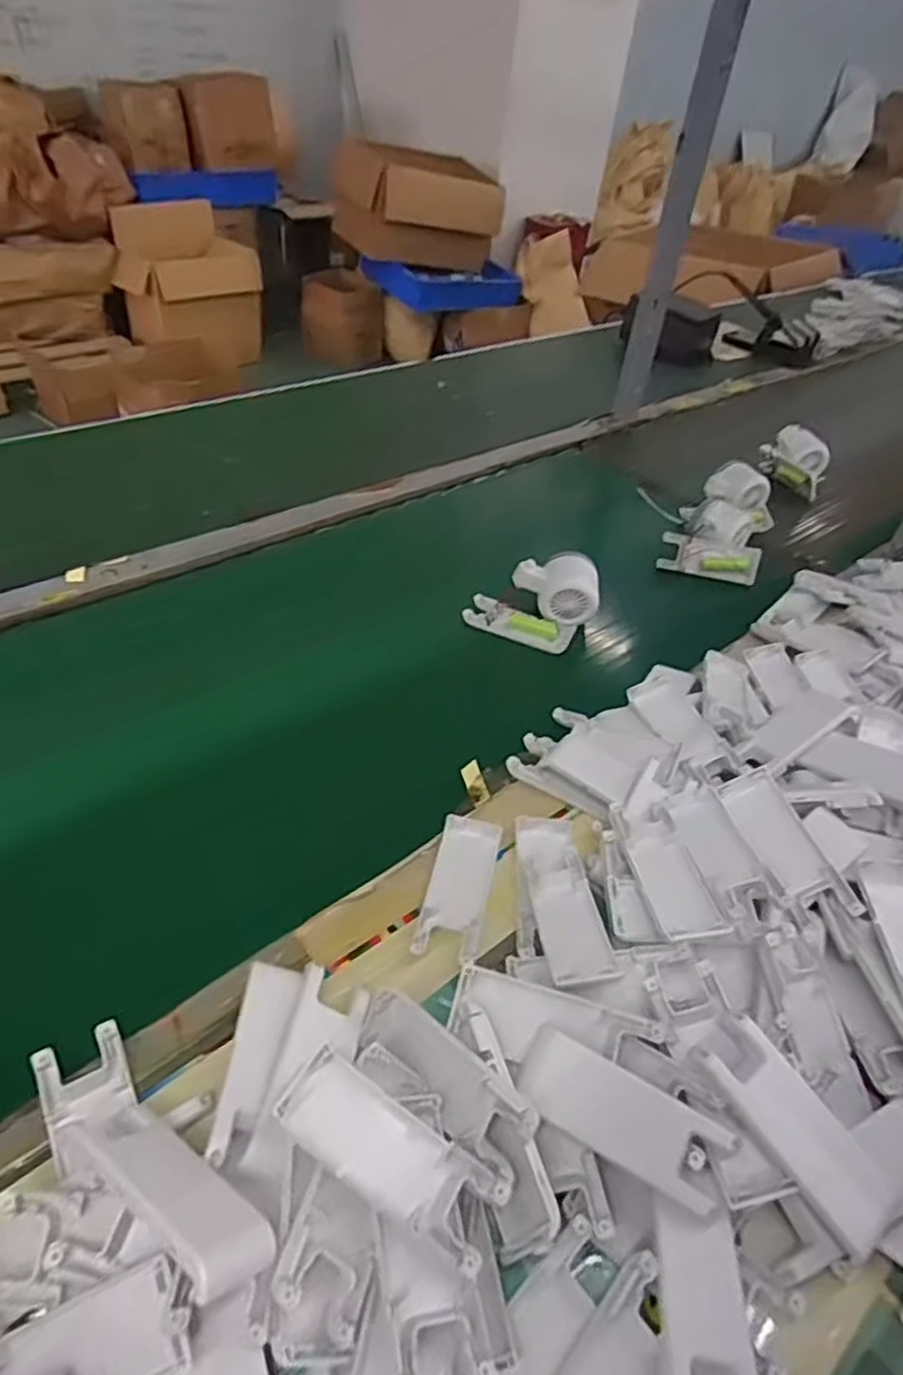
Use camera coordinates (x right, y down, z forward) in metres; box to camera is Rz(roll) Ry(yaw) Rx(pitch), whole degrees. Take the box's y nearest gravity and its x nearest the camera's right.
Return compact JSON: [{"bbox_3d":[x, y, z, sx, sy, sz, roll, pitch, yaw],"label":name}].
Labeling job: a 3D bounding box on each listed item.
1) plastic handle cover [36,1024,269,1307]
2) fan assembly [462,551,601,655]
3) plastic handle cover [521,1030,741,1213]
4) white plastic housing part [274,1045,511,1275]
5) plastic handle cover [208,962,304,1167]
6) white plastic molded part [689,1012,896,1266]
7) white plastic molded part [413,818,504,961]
[{"bbox_3d":[-0.137,0.207,0.323,0.155,0.032,0.046,10,37,39],"label":"plastic handle cover"},{"bbox_3d":[0.082,-0.089,0.708,0.118,0.050,0.099,19,44,12],"label":"fan assembly"},{"bbox_3d":[0.081,0.204,0.349,0.099,0.011,0.034,25,45,18],"label":"plastic handle cover"},{"bbox_3d":[-0.027,0.205,0.322,0.102,0.014,0.039,32,47,8],"label":"white plastic housing part"},{"bbox_3d":[-0.099,0.186,0.368,0.027,0.019,0.096,6,43,-1],"label":"plastic handle cover"},{"bbox_3d":[0.165,0.209,0.348,0.040,0.013,0.100,-26,65,-31],"label":"white plastic molded part"},{"bbox_3d":[0.006,0.128,0.473,0.038,0.008,0.105,13,43,6],"label":"white plastic molded part"}]

